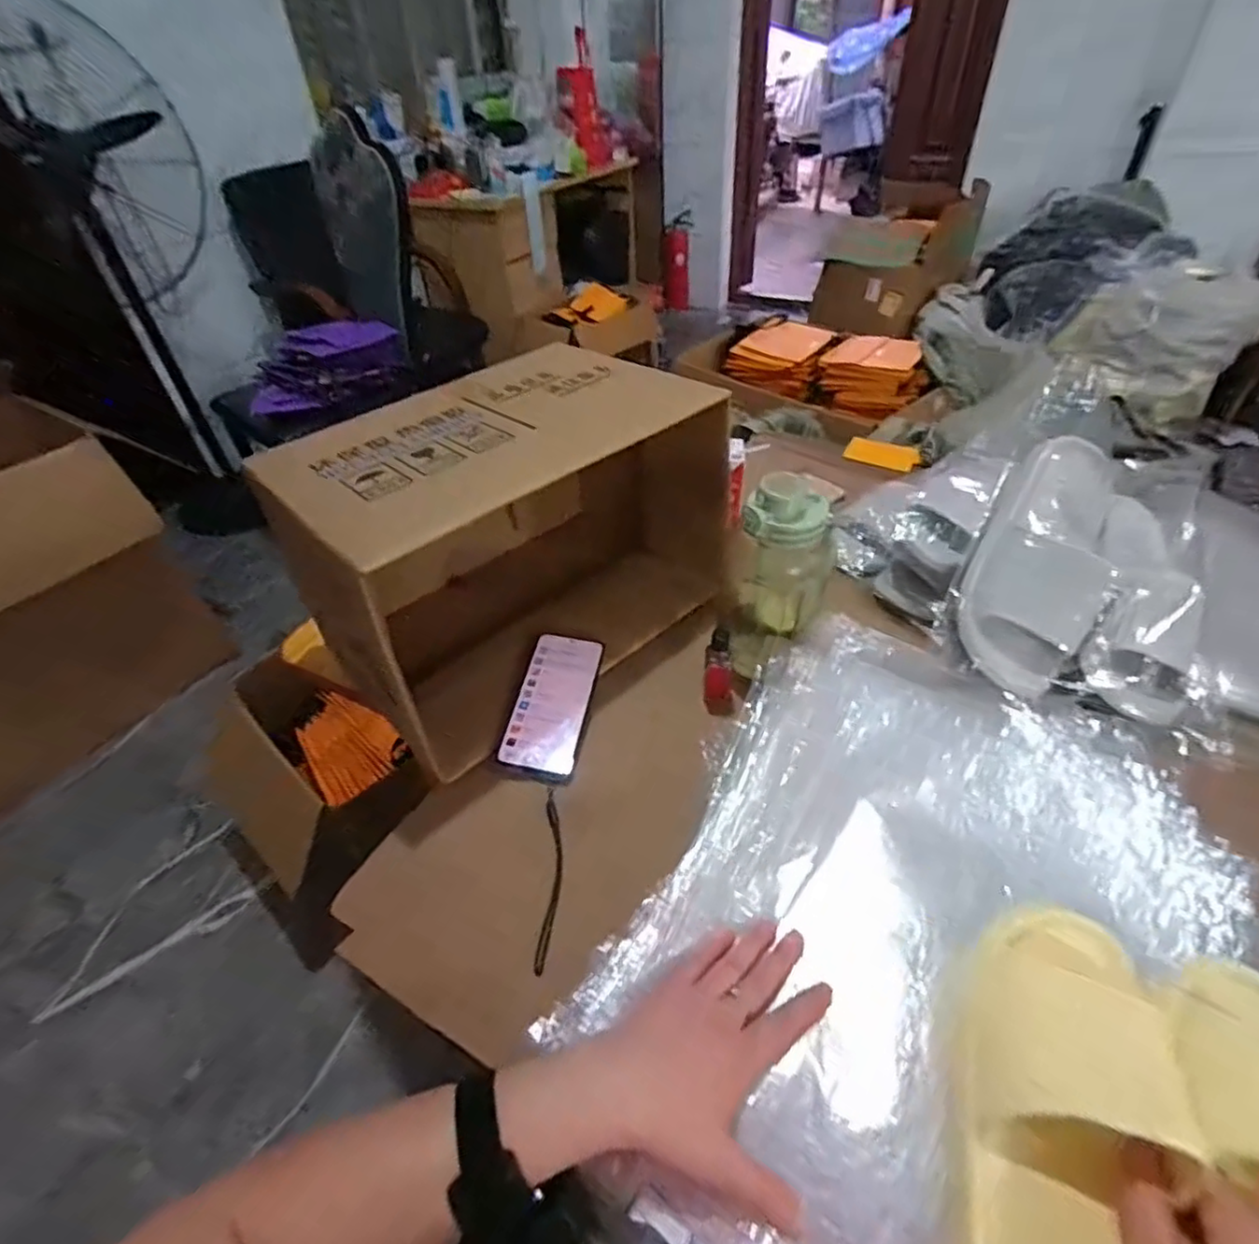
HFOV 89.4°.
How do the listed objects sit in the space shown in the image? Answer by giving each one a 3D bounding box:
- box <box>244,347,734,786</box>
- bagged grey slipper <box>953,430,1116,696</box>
[{"bbox_3d":[-0.120,-0.096,0.681,0.413,0.241,0.278,-35,51,-30],"label":"box"},{"bbox_3d":[0.422,-0.068,0.657,0.121,0.068,0.289,19,76,23],"label":"bagged grey slipper"}]

